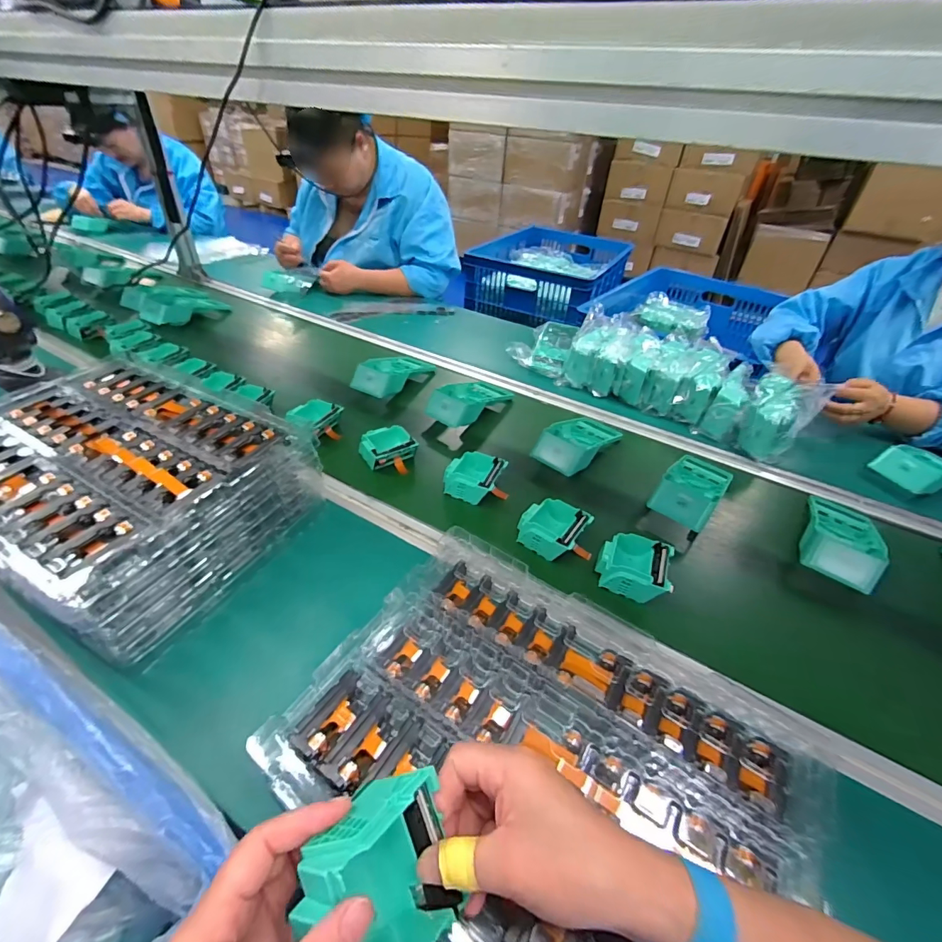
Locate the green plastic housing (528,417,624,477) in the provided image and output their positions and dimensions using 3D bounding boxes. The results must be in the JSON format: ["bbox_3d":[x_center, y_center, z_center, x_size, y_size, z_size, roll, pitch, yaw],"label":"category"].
[{"bbox_3d":[0.188,-0.051,0.763,0.097,0.043,0.195,27,33,25],"label":"green plastic housing"}]

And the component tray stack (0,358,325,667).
[{"bbox_3d":[-0.422,0.003,0.529,0.372,0.109,0.272,21,43,19],"label":"component tray stack"}]

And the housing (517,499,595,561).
[{"bbox_3d":[0.110,0.076,0.587,0.077,0.035,0.075,27,46,25],"label":"housing"}]

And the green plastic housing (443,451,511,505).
[{"bbox_3d":[0.005,0.007,0.656,0.077,0.034,0.076,17,42,15],"label":"green plastic housing"}]

